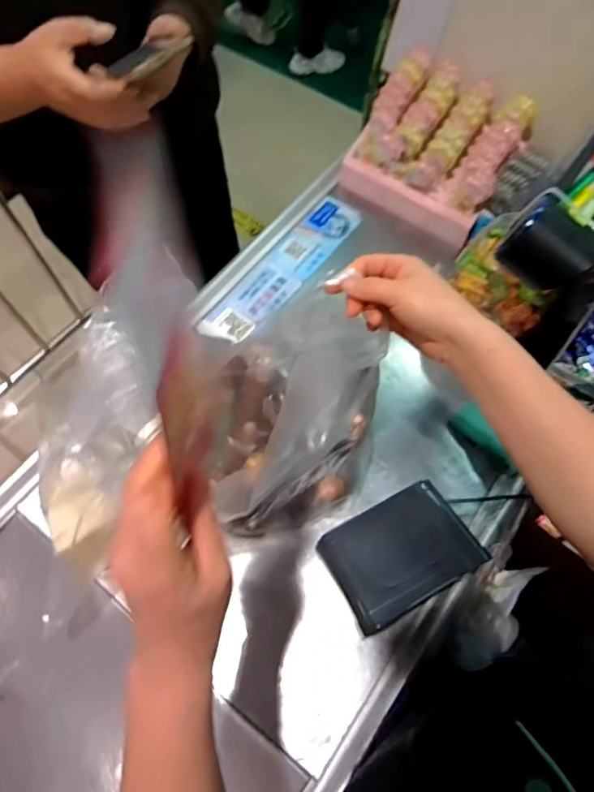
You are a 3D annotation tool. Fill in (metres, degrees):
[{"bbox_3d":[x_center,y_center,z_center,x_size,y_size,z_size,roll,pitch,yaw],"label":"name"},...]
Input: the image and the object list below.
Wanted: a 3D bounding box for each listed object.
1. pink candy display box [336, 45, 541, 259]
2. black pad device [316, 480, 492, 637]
[{"bbox_3d":[0.215,-0.383,0.799,0.237,0.155,0.168,35,69,15],"label":"pink candy display box"},{"bbox_3d":[0.101,0.148,0.486,0.134,0.030,0.096,-27,68,-12],"label":"black pad device"}]

